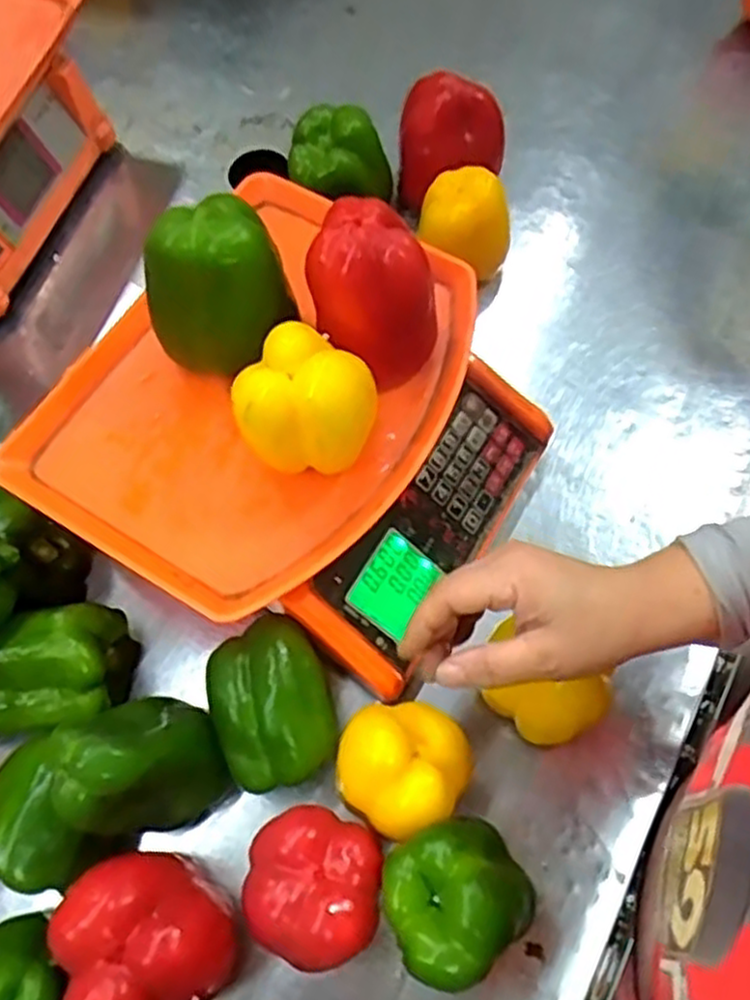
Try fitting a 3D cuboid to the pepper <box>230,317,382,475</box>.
[{"bbox_3d":[-0.034,-0.054,0.419,0.068,0.065,0.070,17,67,8],"label":"pepper"}]

